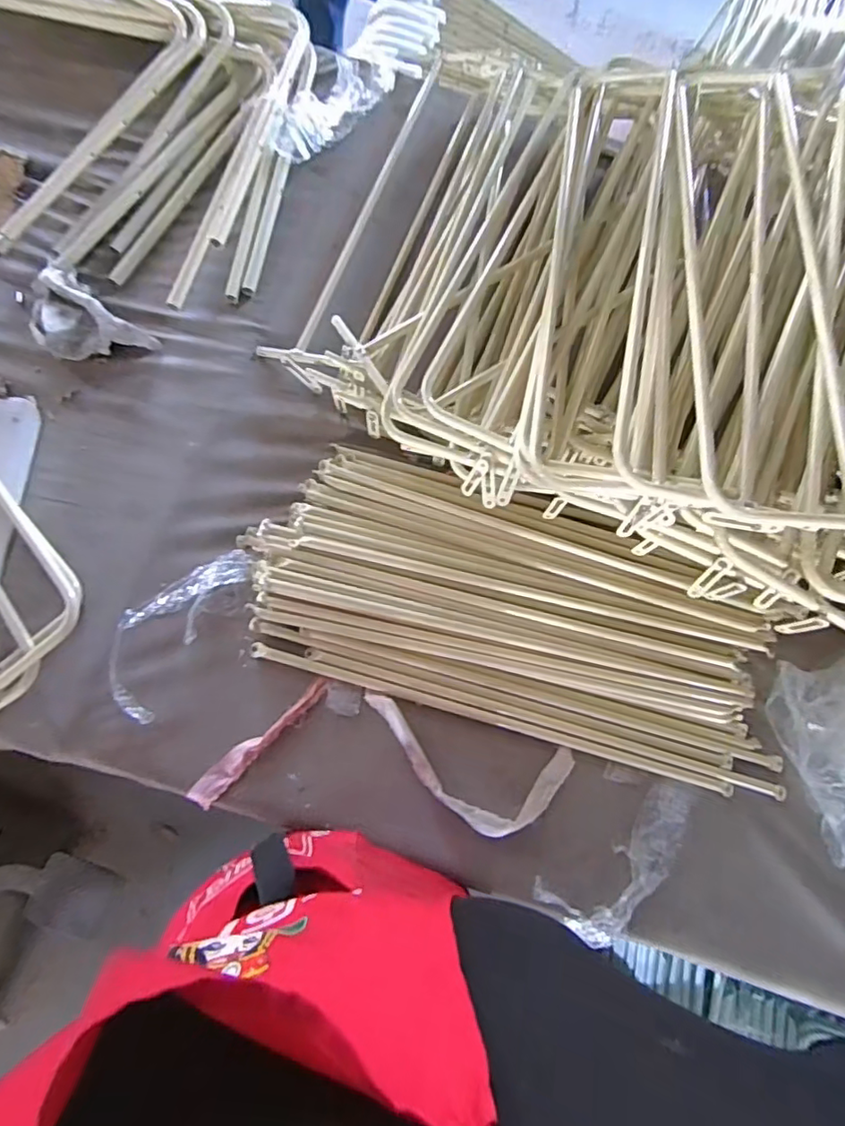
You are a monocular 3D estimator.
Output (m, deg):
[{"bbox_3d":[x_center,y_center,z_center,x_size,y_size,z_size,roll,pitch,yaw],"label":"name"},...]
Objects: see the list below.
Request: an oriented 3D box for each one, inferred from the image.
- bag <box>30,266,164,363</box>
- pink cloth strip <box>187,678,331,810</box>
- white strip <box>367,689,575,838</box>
[{"bbox_3d":[-0.491,-0.341,0.787,0.195,0.057,0.111,37,77,7],"label":"bag"},{"bbox_3d":[-0.198,0.217,0.691,0.204,0.006,0.030,-43,81,-12],"label":"pink cloth strip"},{"bbox_3d":[0.048,0.256,0.695,0.269,0.022,0.120,16,75,1],"label":"white strip"}]

